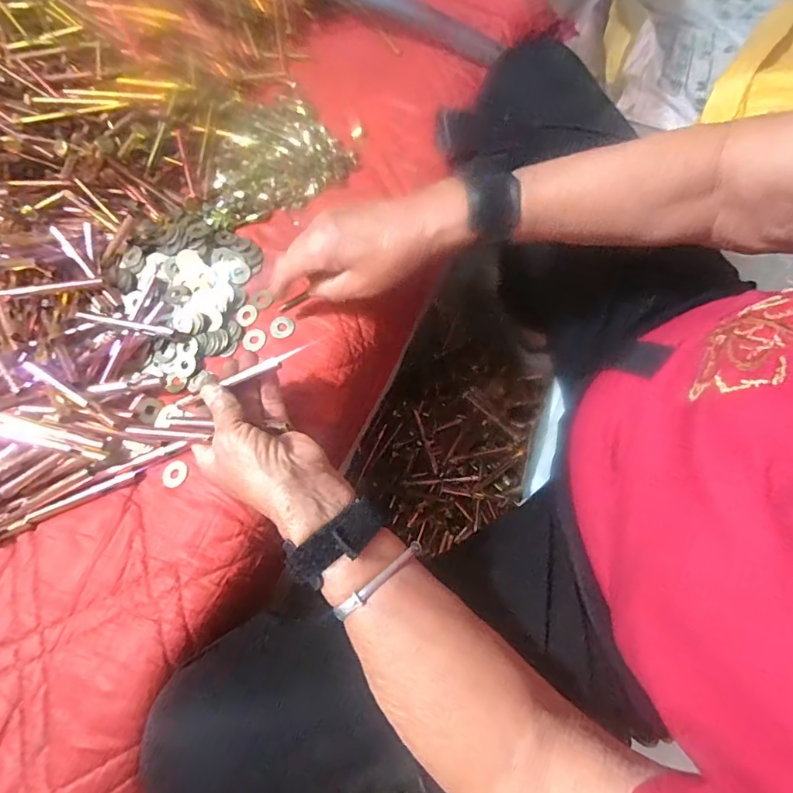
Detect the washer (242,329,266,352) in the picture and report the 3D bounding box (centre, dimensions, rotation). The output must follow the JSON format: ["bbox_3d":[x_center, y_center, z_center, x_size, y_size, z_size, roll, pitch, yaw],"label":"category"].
[{"bbox_3d":[-0.129,-0.052,0.431,0.022,0.004,0.022,-1,70,3],"label":"washer"}]

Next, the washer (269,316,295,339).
[{"bbox_3d":[-0.103,-0.062,0.428,0.022,0.004,0.022,-1,70,3],"label":"washer"}]

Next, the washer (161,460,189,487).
[{"bbox_3d":[-0.179,0.063,0.383,0.023,0.004,0.022,12,66,16],"label":"washer"}]

